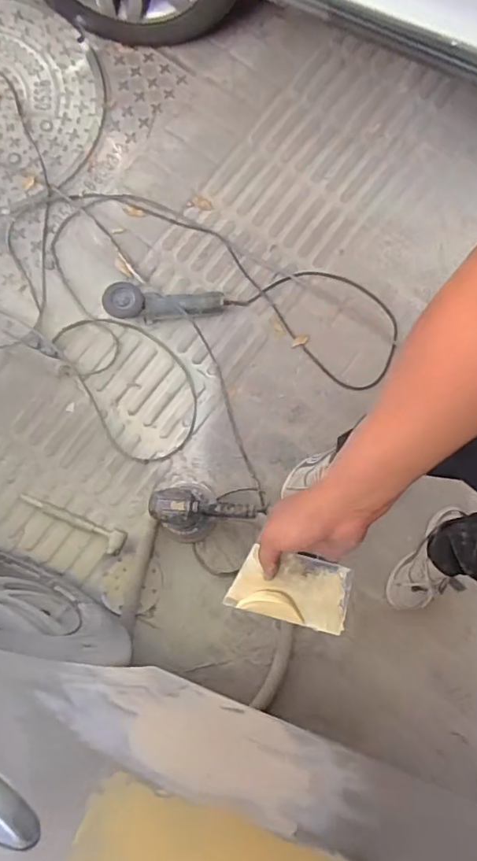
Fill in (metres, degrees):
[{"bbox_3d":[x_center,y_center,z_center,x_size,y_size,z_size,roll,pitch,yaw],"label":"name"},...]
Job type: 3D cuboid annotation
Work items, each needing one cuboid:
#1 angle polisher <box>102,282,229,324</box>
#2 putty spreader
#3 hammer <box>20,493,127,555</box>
[{"bbox_3d":[-0.176,-0.305,1.344,0.290,0.094,0.075,0,80,-4],"label":"angle polisher"},{"bbox_3d":[0.059,0.176,0.616,0.128,0.007,0.072,15,80,2],"label":"putty spreader"},{"bbox_3d":[-0.385,0.208,1.277,0.262,0.028,0.054,26,79,1],"label":"hammer"}]

